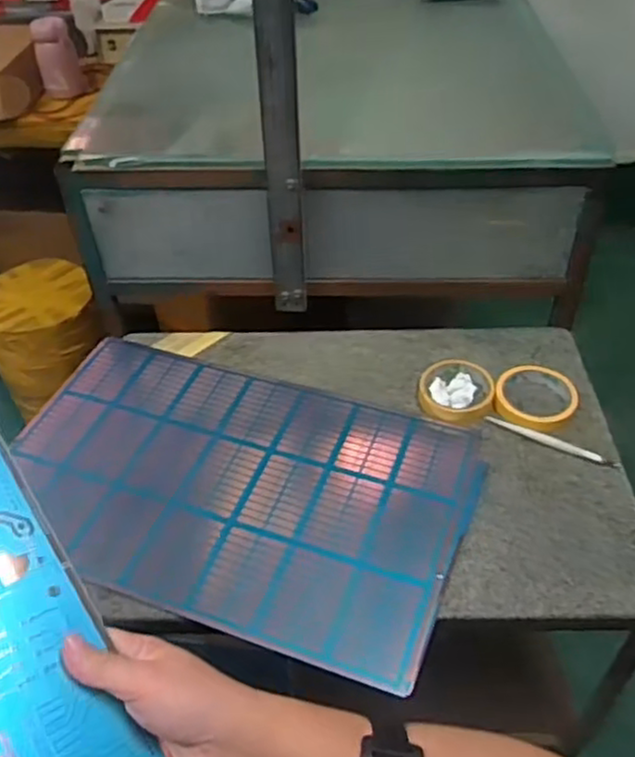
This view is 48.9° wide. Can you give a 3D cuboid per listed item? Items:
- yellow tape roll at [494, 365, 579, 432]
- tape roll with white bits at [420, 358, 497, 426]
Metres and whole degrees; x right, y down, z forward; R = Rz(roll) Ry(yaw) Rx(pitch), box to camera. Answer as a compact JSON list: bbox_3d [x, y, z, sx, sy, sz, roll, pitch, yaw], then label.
[{"bbox_3d":[0.265,0.021,0.847,0.096,0.028,0.097,33,55,31],"label":"yellow tape roll"},{"bbox_3d":[0.171,0.017,0.857,0.090,0.027,0.085,-1,45,1],"label":"tape roll with white bits"}]

